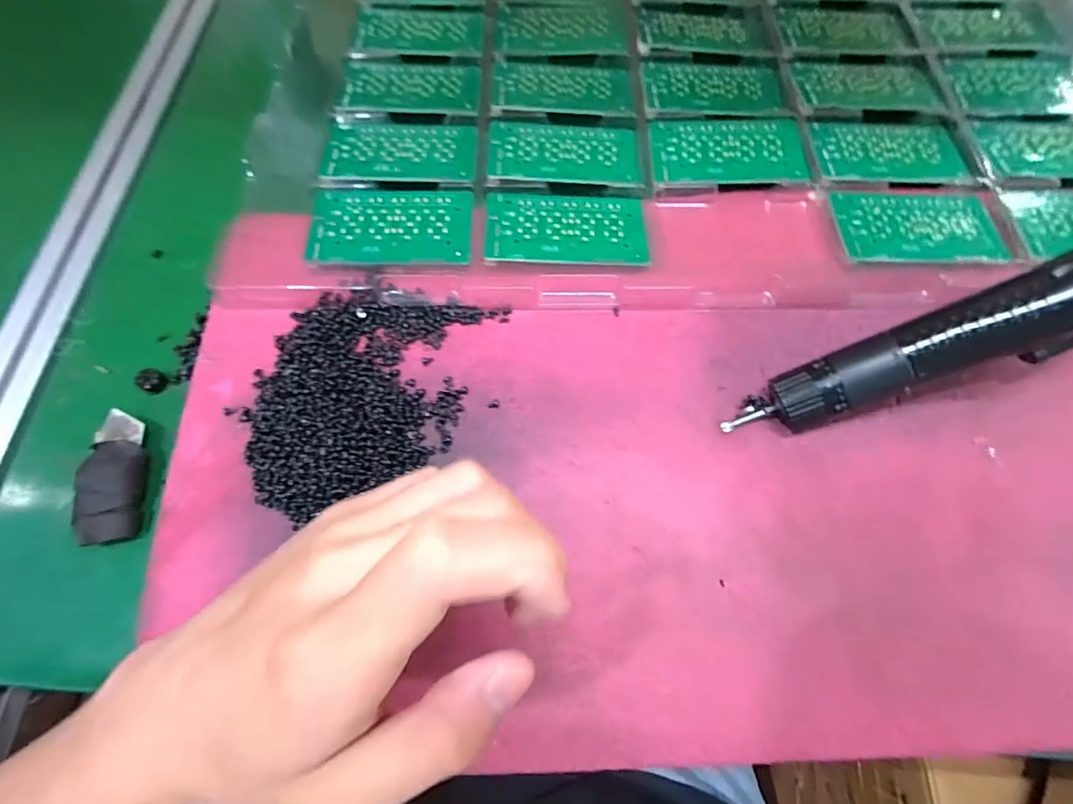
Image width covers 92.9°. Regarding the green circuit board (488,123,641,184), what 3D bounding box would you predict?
[{"bbox_3d":[0.020,-0.181,0.366,0.106,0.004,0.054,1,69,0],"label":"green circuit board"}]

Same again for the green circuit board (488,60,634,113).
[{"bbox_3d":[0.021,-0.245,0.395,0.105,0.005,0.054,3,69,1],"label":"green circuit board"}]

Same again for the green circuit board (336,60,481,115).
[{"bbox_3d":[-0.096,-0.243,0.393,0.103,0.006,0.059,1,69,0],"label":"green circuit board"}]

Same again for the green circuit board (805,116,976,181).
[{"bbox_3d":[0.253,-0.182,0.367,0.105,0.004,0.064,-1,66,-2],"label":"green circuit board"}]

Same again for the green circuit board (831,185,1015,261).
[{"bbox_3d":[0.252,-0.120,0.340,0.104,0.005,0.065,3,66,0],"label":"green circuit board"}]

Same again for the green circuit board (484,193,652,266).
[{"bbox_3d":[0.020,-0.116,0.340,0.105,0.004,0.056,1,65,-3],"label":"green circuit board"}]

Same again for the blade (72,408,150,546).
[{"bbox_3d":[-0.238,0.042,0.286,0.031,0.015,0.070,-10,70,-4],"label":"blade"}]

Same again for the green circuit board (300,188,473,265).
[{"bbox_3d":[-0.096,-0.118,0.338,0.105,0.004,0.059,1,69,0],"label":"green circuit board"}]

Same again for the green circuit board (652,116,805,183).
[{"bbox_3d":[0.137,-0.181,0.366,0.107,0.004,0.059,-2,69,-1],"label":"green circuit board"}]

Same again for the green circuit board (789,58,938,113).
[{"bbox_3d":[0.254,-0.249,0.394,0.105,0.004,0.058,-5,69,-2],"label":"green circuit board"}]

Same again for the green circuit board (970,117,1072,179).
[{"bbox_3d":[0.374,-0.184,0.367,0.109,0.005,0.064,-3,63,-4],"label":"green circuit board"}]

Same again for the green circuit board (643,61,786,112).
[{"bbox_3d":[0.137,-0.246,0.396,0.104,0.004,0.055,-1,69,-1],"label":"green circuit board"}]

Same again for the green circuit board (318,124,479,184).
[{"bbox_3d":[-0.096,-0.180,0.366,0.104,0.004,0.057,2,66,-1],"label":"green circuit board"}]

